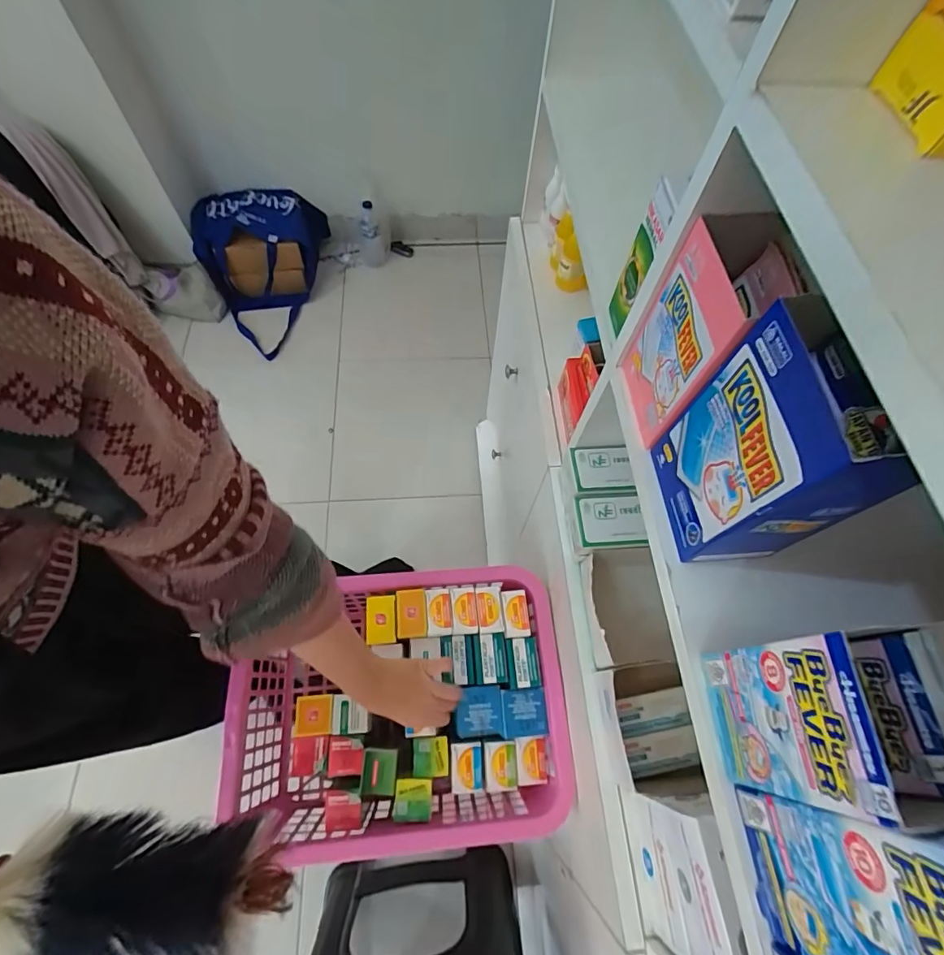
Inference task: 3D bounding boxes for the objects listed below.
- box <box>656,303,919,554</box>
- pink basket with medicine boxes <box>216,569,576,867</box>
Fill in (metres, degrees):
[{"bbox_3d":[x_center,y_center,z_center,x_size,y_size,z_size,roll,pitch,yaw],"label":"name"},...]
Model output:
[{"bbox_3d":[0.184,-0.015,0.299,0.060,0.154,0.102,-9,66,-7],"label":"box"},{"bbox_3d":[-0.092,0.300,0.637,0.409,0.134,0.309,-3,65,-5],"label":"pink basket with medicine boxes"}]

